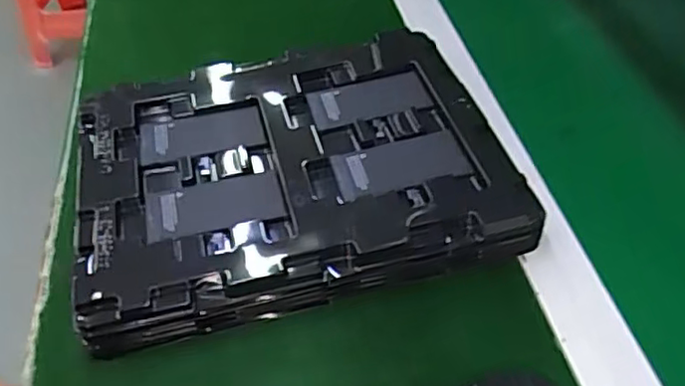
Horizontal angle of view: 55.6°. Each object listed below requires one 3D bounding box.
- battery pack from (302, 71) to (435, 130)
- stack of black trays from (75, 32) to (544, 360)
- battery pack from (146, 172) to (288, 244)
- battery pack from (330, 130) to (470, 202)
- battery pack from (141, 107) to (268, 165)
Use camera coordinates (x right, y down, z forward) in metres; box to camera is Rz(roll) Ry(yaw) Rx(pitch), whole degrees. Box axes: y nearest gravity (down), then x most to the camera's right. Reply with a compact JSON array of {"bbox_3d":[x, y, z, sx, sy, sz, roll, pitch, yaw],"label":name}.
[{"bbox_3d":[0.019,-0.071,0.481,0.086,0.006,0.042,-11,48,-7],"label":"battery pack"},{"bbox_3d":[-0.038,-0.021,0.449,0.270,0.039,0.218,-12,48,-8],"label":"stack of black trays"},{"bbox_3d":[-0.081,0.008,0.412,0.086,0.007,0.045,-12,48,-8],"label":"battery pack"},{"bbox_3d":[0.037,-0.019,0.429,0.084,0.007,0.046,-11,48,-7],"label":"battery pack"},{"bbox_3d":[-0.100,-0.041,0.464,0.087,0.006,0.044,-7,47,-3],"label":"battery pack"}]

